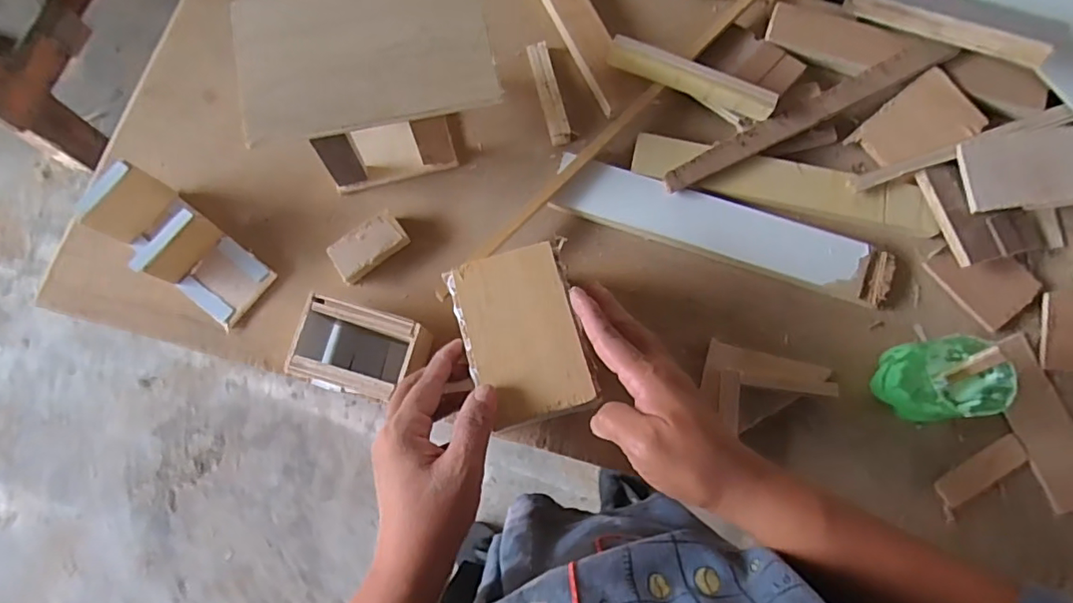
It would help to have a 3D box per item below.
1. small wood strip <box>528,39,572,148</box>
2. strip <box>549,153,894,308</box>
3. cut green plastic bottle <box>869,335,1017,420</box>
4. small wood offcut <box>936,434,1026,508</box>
[{"bbox_3d":[0.011,-0.185,0.487,0.019,0.009,0.099,-13,75,-4],"label":"small wood strip"},{"bbox_3d":[0.151,-0.061,0.451,0.273,0.018,0.052,19,76,5],"label":"strip"},{"bbox_3d":[0.287,0.056,0.400,0.059,0.073,0.053,-9,75,-3],"label":"cut green plastic bottle"},{"bbox_3d":[0.340,0.129,0.420,0.075,0.006,0.021,-27,77,-7],"label":"small wood offcut"}]

